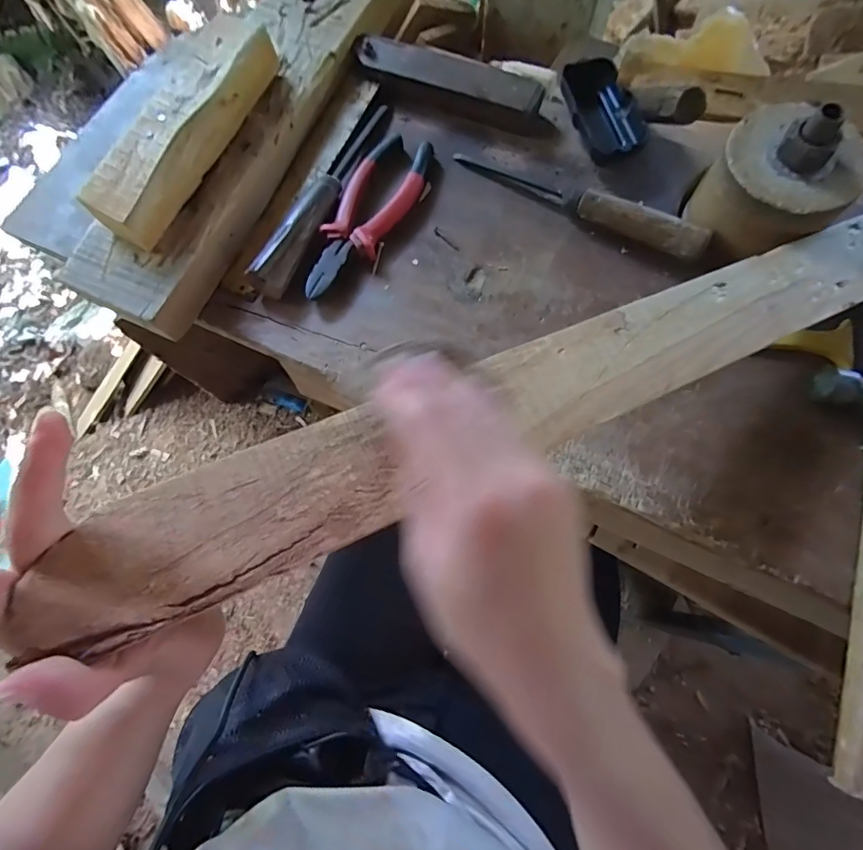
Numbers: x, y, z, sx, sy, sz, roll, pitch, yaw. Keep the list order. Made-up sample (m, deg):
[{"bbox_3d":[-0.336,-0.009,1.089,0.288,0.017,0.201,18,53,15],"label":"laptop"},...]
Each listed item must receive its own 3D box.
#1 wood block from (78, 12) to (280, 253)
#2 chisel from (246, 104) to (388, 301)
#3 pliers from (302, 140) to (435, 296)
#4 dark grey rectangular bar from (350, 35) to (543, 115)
[{"bbox_3d":[-0.209,-0.251,0.404,0.051,0.037,0.221,22,76,8],"label":"wood block"},{"bbox_3d":[-0.096,-0.213,0.432,0.027,0.027,0.228,22,76,8],"label":"chisel"},{"bbox_3d":[-0.060,-0.190,0.428,0.060,0.014,0.182,26,77,9],"label":"pliers"},{"bbox_3d":[0.016,-0.339,0.459,0.184,0.015,0.037,25,76,8],"label":"dark grey rectangular bar"}]

